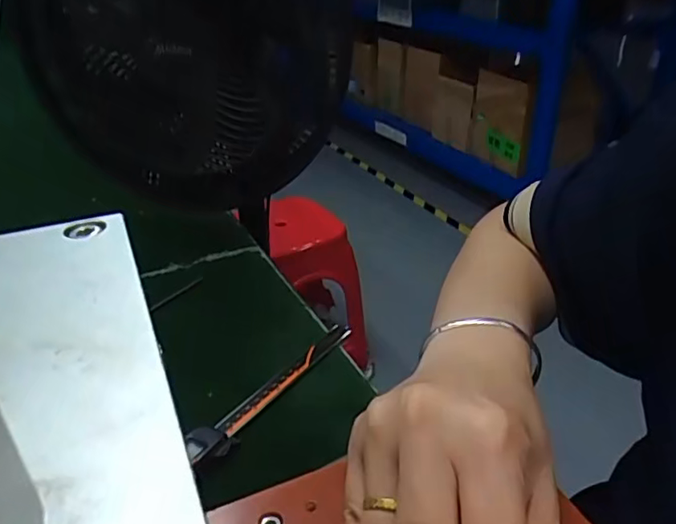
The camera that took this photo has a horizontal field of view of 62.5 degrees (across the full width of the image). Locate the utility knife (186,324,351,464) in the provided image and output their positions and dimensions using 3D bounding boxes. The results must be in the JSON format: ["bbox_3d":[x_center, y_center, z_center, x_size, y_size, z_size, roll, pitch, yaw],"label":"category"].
[{"bbox_3d":[-0.044,0.093,0.415,0.025,0.010,0.164,21,37,32],"label":"utility knife"}]

